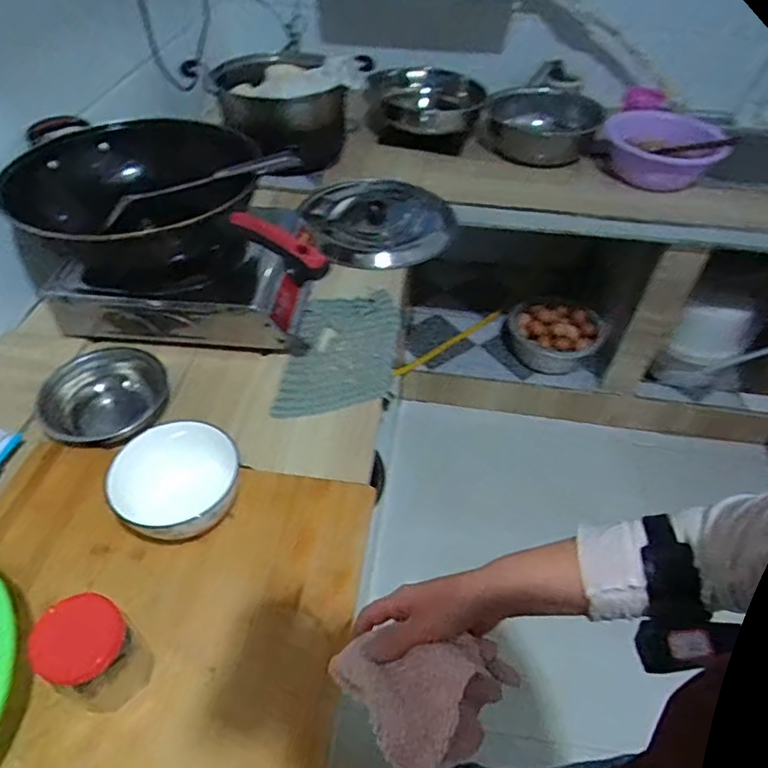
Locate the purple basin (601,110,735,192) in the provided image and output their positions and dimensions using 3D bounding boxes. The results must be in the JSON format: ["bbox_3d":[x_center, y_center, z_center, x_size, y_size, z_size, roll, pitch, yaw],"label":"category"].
[{"bbox_3d":[0.643,-0.567,1.311,0.252,0.103,0.293,12,47,12],"label":"purple basin"}]

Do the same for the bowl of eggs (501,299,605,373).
[{"bbox_3d":[0.488,-0.150,1.623,0.271,0.097,0.213,21,50,16],"label":"bowl of eggs"}]

